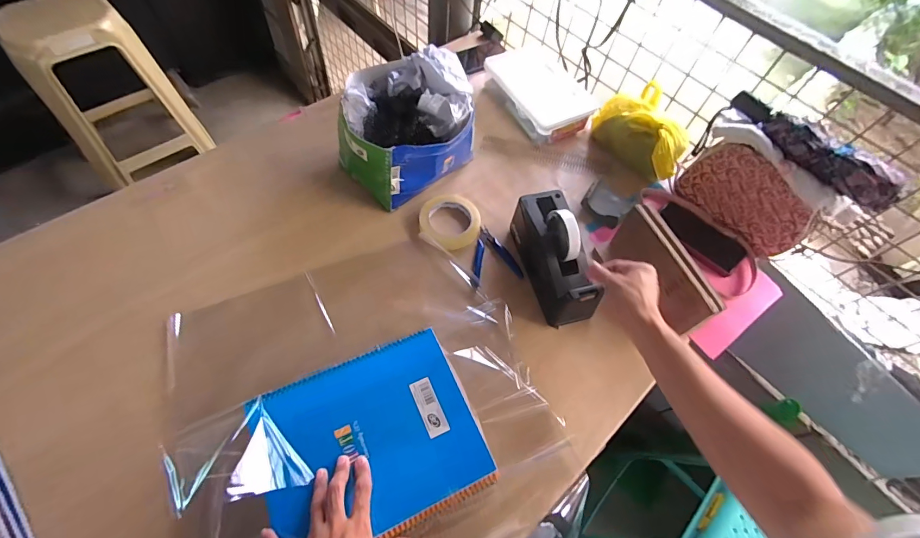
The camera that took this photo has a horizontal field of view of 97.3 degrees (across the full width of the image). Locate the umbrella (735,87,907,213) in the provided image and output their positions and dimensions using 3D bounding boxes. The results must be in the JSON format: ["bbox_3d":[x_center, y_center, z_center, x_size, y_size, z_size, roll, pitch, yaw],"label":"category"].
[{"bbox_3d":[0.537,-0.191,0.624,0.054,0.041,0.265,-34,70,-22],"label":"umbrella"}]

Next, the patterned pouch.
[{"bbox_3d":[0.516,-0.127,0.738,0.034,0.148,0.222,-32,69,-21],"label":"patterned pouch"}]

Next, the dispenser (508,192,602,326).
[{"bbox_3d":[0.152,-0.025,0.646,0.073,0.115,0.207,-9,61,-10],"label":"dispenser"}]

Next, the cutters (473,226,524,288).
[{"bbox_3d":[0.055,-0.026,0.697,0.085,0.017,0.106,-8,62,-10],"label":"cutters"}]

